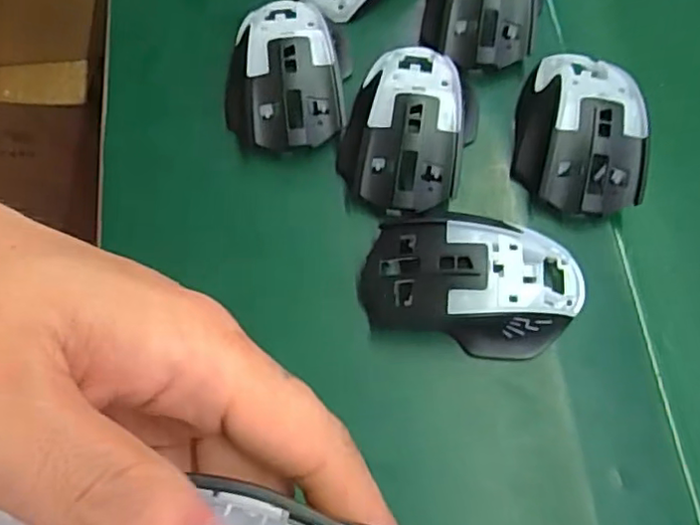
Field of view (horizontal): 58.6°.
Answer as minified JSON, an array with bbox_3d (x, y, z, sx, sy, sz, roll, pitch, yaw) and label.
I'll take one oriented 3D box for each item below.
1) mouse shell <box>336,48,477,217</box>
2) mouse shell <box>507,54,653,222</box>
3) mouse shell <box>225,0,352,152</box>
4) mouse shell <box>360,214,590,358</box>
[{"bbox_3d":[0.037,-0.084,0.368,0.071,0.032,0.106,20,70,6],"label":"mouse shell"},{"bbox_3d":[0.135,-0.077,0.364,0.071,0.030,0.095,9,69,2],"label":"mouse shell"},{"bbox_3d":[-0.037,-0.119,0.384,0.071,0.035,0.100,7,69,1],"label":"mouse shell"},{"bbox_3d":[0.067,0.013,0.334,0.119,0.038,0.066,9,69,2],"label":"mouse shell"}]

